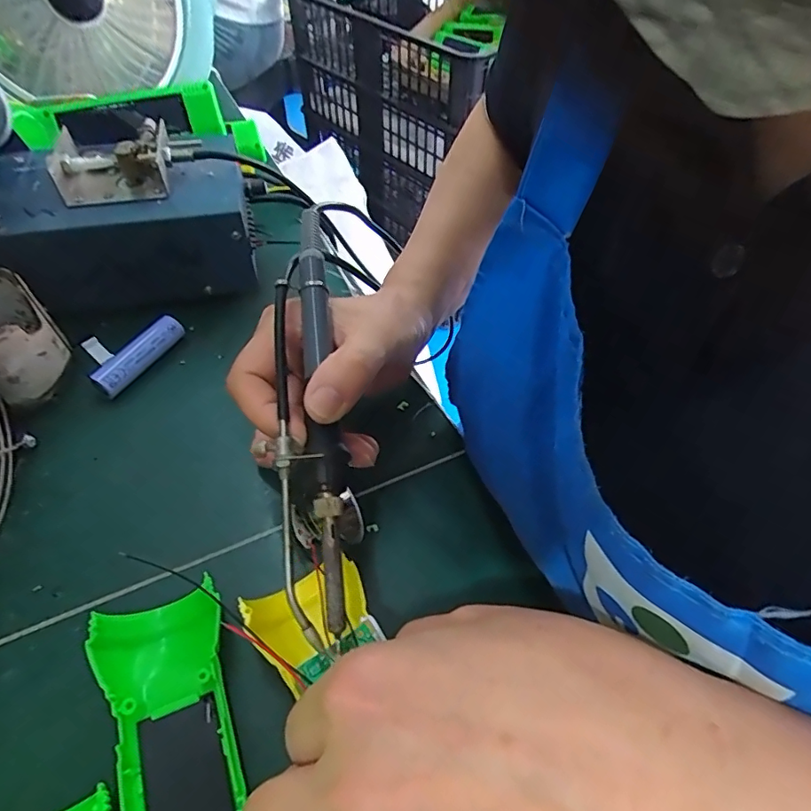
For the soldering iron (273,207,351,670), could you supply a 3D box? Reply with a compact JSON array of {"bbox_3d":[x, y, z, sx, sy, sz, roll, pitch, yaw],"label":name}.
[{"bbox_3d":[-0.043,-0.003,0.236,0.027,0.015,0.203,-3,69,-5],"label":"soldering iron"}]

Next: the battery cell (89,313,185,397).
[{"bbox_3d":[-0.171,-0.032,0.338,0.015,0.021,0.066,22,53,15],"label":"battery cell"}]

